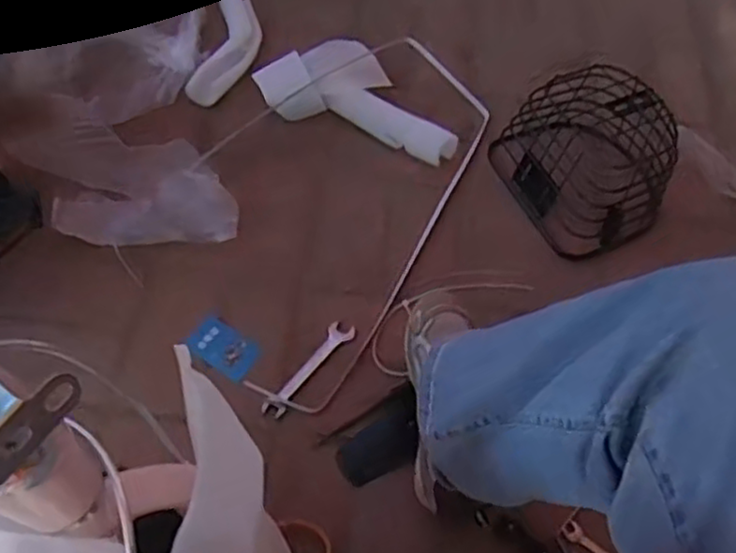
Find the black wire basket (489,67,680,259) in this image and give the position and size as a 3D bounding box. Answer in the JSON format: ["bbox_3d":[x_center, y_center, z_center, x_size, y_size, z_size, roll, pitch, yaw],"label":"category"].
[{"bbox_3d":[0.315,-0.172,1.004,0.196,0.136,0.217,-20,62,-17],"label":"black wire basket"}]

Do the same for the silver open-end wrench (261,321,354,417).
[{"bbox_3d":[-0.073,0.111,0.873,0.031,0.011,0.151,35,61,16],"label":"silver open-end wrench"}]

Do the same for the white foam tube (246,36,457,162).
[{"bbox_3d":[0.001,-0.284,1.102,0.314,0.061,0.177,22,58,8],"label":"white foam tube"}]

